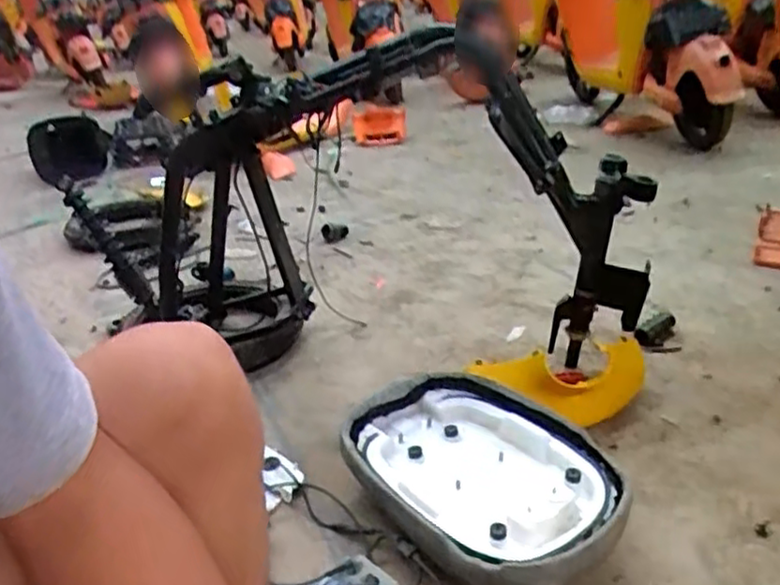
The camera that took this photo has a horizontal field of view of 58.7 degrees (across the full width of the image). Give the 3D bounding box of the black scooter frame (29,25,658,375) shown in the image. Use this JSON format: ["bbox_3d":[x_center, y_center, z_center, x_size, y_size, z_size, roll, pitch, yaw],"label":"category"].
[{"bbox_3d":[-0.056,-0.128,1.150,0.916,0.541,0.228,4,26,16],"label":"black scooter frame"}]

